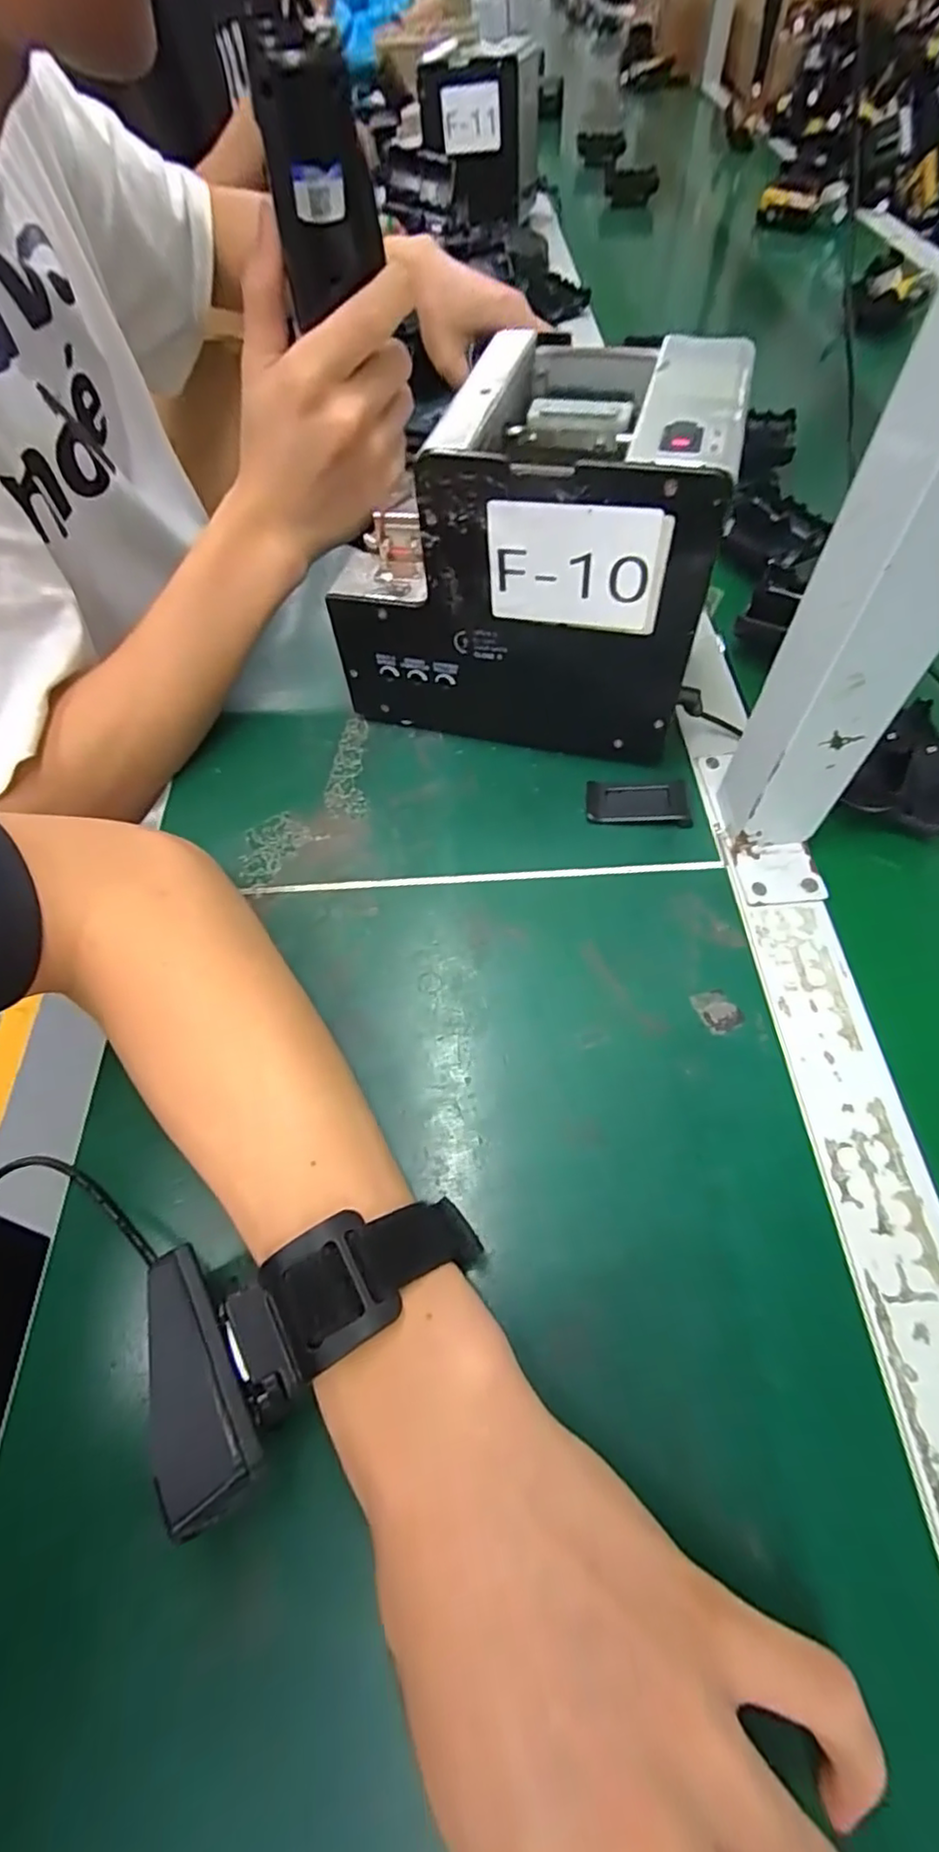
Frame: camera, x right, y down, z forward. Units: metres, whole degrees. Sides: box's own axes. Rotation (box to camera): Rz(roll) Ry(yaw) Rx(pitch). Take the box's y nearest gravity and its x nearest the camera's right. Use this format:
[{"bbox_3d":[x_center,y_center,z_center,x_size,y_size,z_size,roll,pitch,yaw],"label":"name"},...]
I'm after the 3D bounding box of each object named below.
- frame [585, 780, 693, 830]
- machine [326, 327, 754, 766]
[{"bbox_3d":[0.090,-0.066,0.338,0.053,0.006,0.026,4,60,6],"label":"frame"},{"bbox_3d":[0.031,-0.193,0.331,0.177,0.150,0.124,12,61,11],"label":"machine"}]

